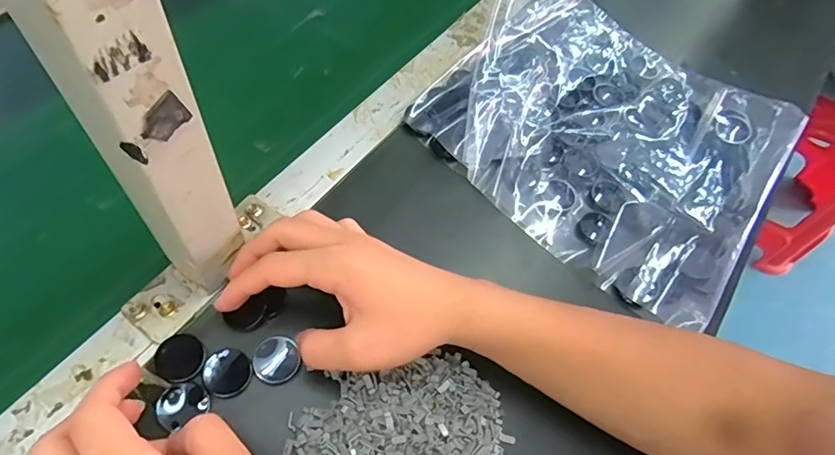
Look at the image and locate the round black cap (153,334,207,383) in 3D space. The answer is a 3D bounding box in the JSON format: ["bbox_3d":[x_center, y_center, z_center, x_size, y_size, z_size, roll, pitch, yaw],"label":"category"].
[{"bbox_3d":[-0.150,0.083,0.332,0.029,0.007,0.029,4,59,-6],"label":"round black cap"}]

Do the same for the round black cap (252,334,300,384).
[{"bbox_3d":[-0.093,0.086,0.340,0.028,0.007,0.028,1,62,-2],"label":"round black cap"}]

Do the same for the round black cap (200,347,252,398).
[{"bbox_3d":[-0.121,0.093,0.333,0.028,0.008,0.029,4,59,-6],"label":"round black cap"}]

